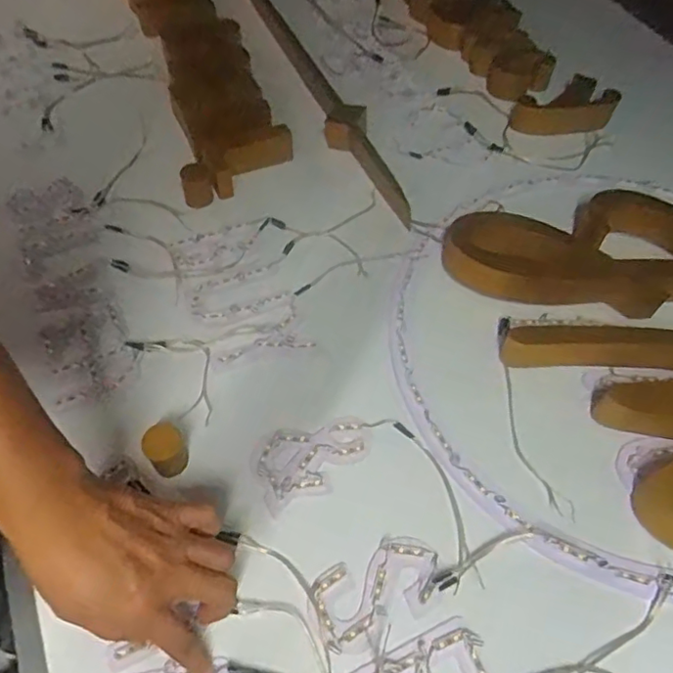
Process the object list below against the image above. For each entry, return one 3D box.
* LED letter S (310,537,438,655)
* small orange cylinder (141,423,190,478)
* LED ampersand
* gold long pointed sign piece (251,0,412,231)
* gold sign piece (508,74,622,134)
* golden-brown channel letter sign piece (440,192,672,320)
[{"bbox_3d":[0.032,0.202,0.468,0.108,0.005,0.061,-24,60,-17],"label":"LED letter S"},{"bbox_3d":[-0.147,0.097,0.506,0.032,0.044,0.029,-31,62,-21],"label":"small orange cylinder"},{"bbox_3d":[-0.021,0.107,0.529,0.106,0.004,0.069,-20,59,-15],"label":"LED ampersand"},{"bbox_3d":[-0.030,-0.364,0.829,0.052,0.042,0.562,-18,58,-14],"label":"gold long pointed sign piece"},{"bbox_3d":[0.307,-0.305,0.794,0.139,0.034,0.076,-22,59,-16],"label":"gold sign piece"},{"bbox_3d":[0.297,-0.094,0.655,0.349,0.047,0.154,9,56,4],"label":"golden-brown channel letter sign piece"}]

